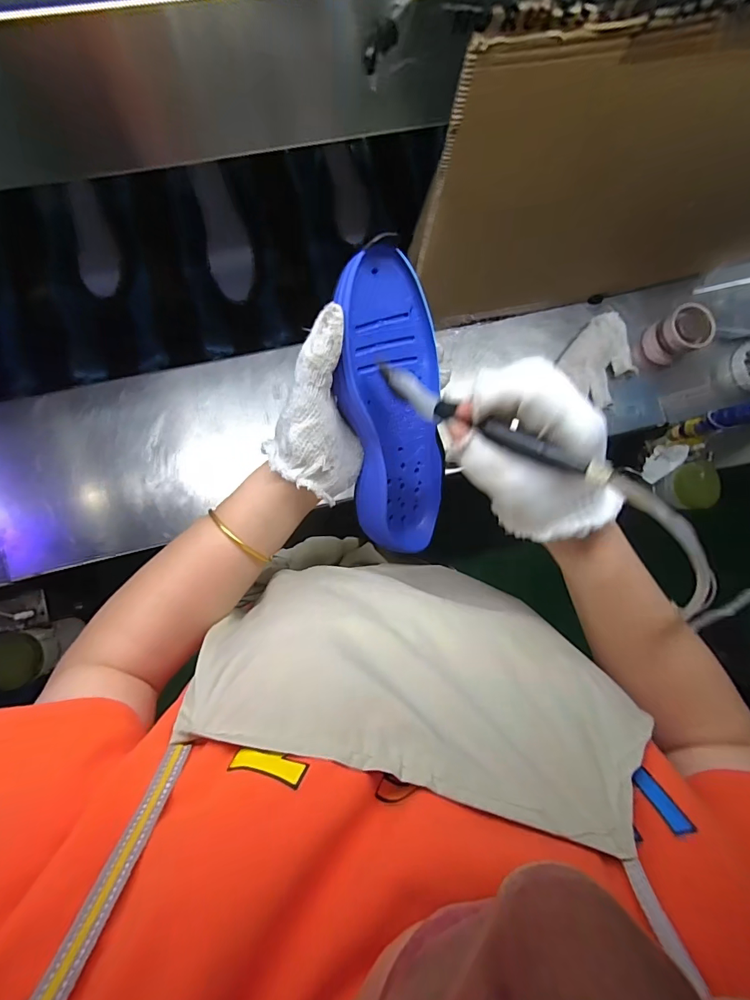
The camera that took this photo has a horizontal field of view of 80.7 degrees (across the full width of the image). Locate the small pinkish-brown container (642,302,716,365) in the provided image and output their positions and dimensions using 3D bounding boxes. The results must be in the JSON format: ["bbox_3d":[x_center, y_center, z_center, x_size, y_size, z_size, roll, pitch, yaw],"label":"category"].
[{"bbox_3d":[0.456,-0.249,0.671,0.063,0.077,0.066,1,84,-5],"label":"small pinkish-brown container"}]

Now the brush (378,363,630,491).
[{"bbox_3d":[0.072,-0.046,0.284,0.170,0.020,0.015,30,81,16],"label":"brush"}]

